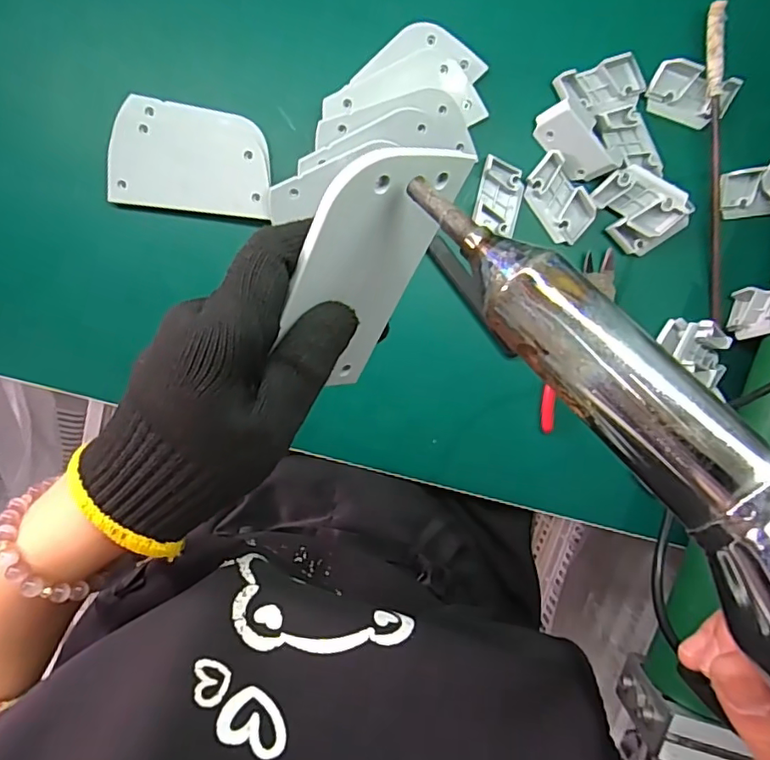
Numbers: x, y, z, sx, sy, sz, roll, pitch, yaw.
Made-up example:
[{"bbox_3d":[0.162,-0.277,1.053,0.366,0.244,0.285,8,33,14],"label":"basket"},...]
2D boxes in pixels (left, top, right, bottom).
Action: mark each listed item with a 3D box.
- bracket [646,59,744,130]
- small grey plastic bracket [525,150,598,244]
[{"bbox_3d":[0.238,-0.220,0.426,0.063,0.010,0.038,16,96,-6],"label":"bracket"},{"bbox_3d":[0.137,-0.141,0.434,0.035,0.013,0.064,-37,99,1],"label":"small grey plastic bracket"}]

